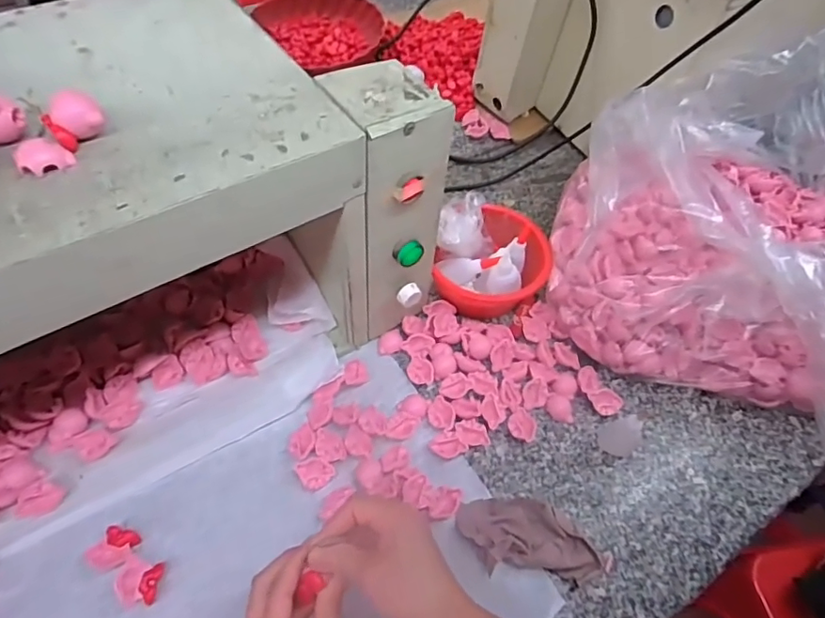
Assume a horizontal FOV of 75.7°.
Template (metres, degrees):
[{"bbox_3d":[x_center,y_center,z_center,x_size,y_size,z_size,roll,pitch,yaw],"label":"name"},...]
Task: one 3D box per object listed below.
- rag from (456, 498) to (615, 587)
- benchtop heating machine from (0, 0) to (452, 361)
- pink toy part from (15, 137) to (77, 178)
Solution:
[{"bbox_3d":[0.115,0.211,0.493,0.142,0.031,0.064,6,54,-1],"label":"rag"},{"bbox_3d":[-0.316,-0.029,0.447,0.676,0.269,0.283,-28,61,-23],"label":"benchtop heating machine"},{"bbox_3d":[-0.233,-0.097,0.333,0.030,0.012,0.023,-31,63,-24],"label":"pink toy part"}]

